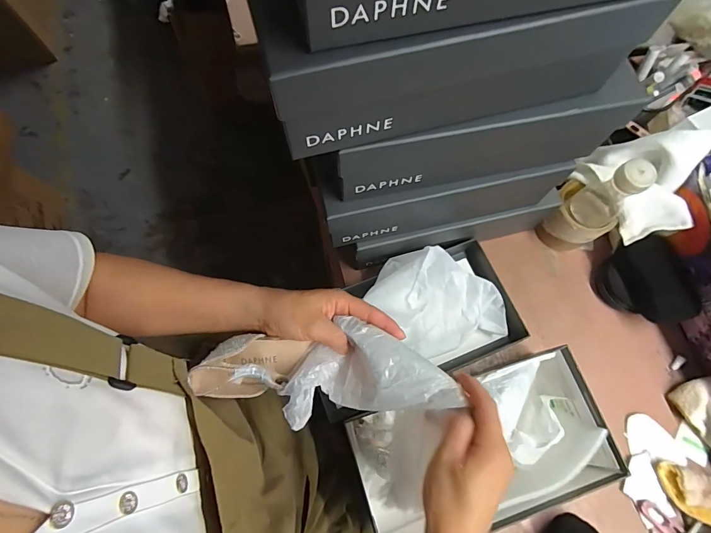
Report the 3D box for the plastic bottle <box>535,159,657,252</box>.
[{"bbox_3d":[0.335,-0.080,0.543,0.062,0.189,0.069,-36,75,-12],"label":"plastic bottle"}]

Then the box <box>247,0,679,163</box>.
[{"bbox_3d":[0.065,-0.208,0.319,0.288,0.098,0.151,-15,72,-5],"label":"box"}]

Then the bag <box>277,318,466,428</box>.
[{"bbox_3d":[0.015,0.102,0.377,0.159,0.048,0.093,-5,71,14],"label":"bag"}]

